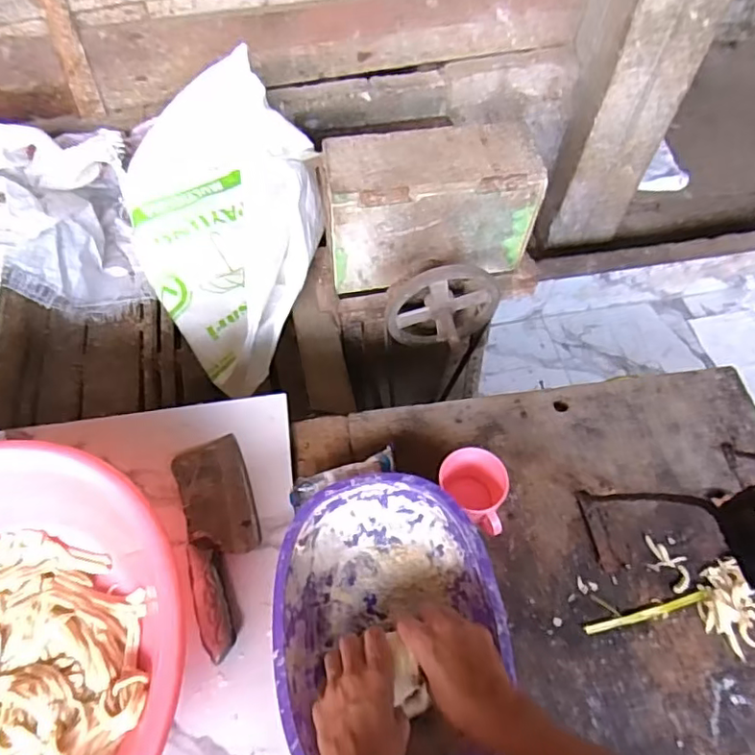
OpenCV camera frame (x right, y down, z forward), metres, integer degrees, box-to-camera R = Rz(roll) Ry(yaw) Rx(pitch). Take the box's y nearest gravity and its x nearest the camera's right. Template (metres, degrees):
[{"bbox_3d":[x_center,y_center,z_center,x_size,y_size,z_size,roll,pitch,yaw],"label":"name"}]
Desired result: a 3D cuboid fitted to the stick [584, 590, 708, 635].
[{"bbox_3d":[0.292,0.255,0.634,0.143,0.007,0.012,-14,57,-8],"label":"stick"}]

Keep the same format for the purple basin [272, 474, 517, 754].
[{"bbox_3d":[0.013,0.259,0.591,0.214,0.081,0.300,-8,56,-4],"label":"purple basin"}]

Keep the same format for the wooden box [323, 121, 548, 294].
[{"bbox_3d":[0.092,-0.295,1.022,0.348,0.223,0.131,-8,56,-4],"label":"wooden box"}]

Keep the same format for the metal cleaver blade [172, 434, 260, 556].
[{"bbox_3d":[-0.188,0.138,0.687,0.078,0.012,0.147,-19,58,-11],"label":"metal cleaver blade"}]

